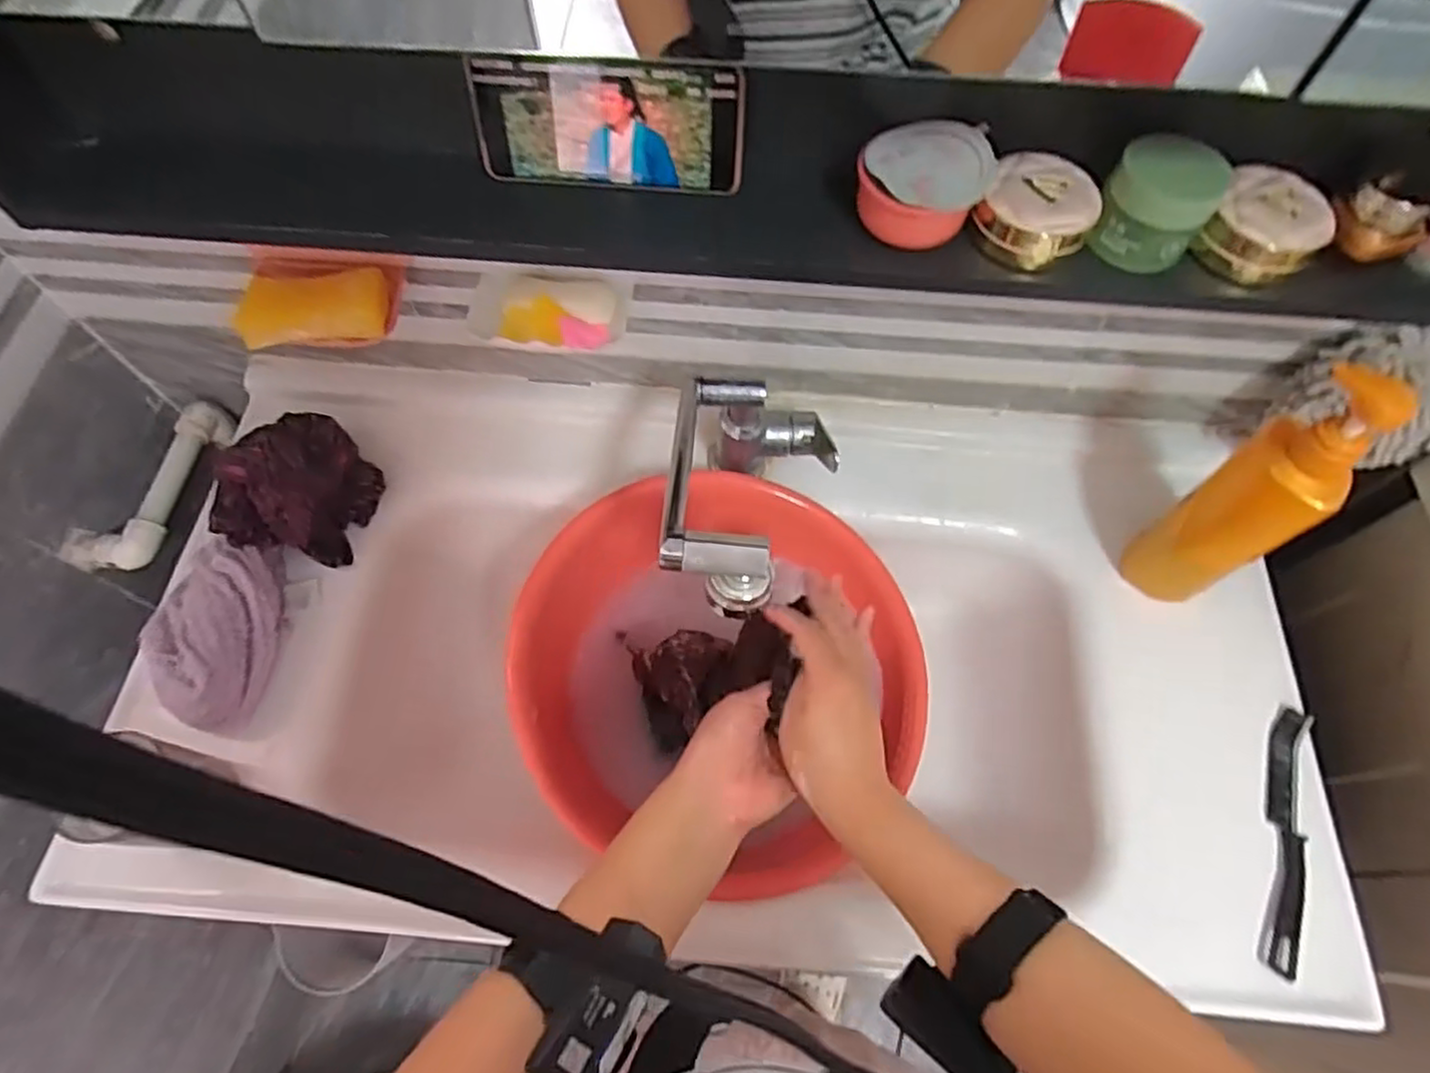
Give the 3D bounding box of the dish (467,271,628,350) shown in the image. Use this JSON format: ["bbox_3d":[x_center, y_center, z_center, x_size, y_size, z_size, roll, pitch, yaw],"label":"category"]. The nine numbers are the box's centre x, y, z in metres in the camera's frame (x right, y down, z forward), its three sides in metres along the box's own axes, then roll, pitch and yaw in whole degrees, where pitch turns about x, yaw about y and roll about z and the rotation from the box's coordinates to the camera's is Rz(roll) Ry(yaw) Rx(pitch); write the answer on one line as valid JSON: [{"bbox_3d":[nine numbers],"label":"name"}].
[{"bbox_3d":[-0.138,-0.189,0.596,0.127,0.023,0.075,9,64,3],"label":"dish"}]

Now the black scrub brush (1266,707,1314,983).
[{"bbox_3d":[0.455,0.237,0.577,0.026,0.018,0.206,19,65,8],"label":"black scrub brush"}]

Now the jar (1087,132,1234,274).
[{"bbox_3d":[0.270,-0.204,0.442,0.059,0.056,0.060,1,64,-1],"label":"jar"}]

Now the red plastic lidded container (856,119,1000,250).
[{"bbox_3d":[0.129,-0.220,0.453,0.078,0.048,0.067,30,67,13],"label":"red plastic lidded container"}]

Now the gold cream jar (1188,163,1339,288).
[{"bbox_3d":[0.344,-0.194,0.453,0.064,0.039,0.064,28,66,12],"label":"gold cream jar"}]

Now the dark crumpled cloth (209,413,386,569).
[{"bbox_3d":[-0.389,-0.050,0.681,0.115,0.079,0.136,7,64,2],"label":"dark crumpled cloth"}]

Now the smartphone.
[{"bbox_3d":[-0.067,-0.258,0.457,0.167,0.076,0.011,5,50,3],"label":"smartphone"}]

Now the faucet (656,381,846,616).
[{"bbox_3d":[0.025,-0.045,0.574,0.126,0.118,0.269,14,35,5],"label":"faucet"}]

